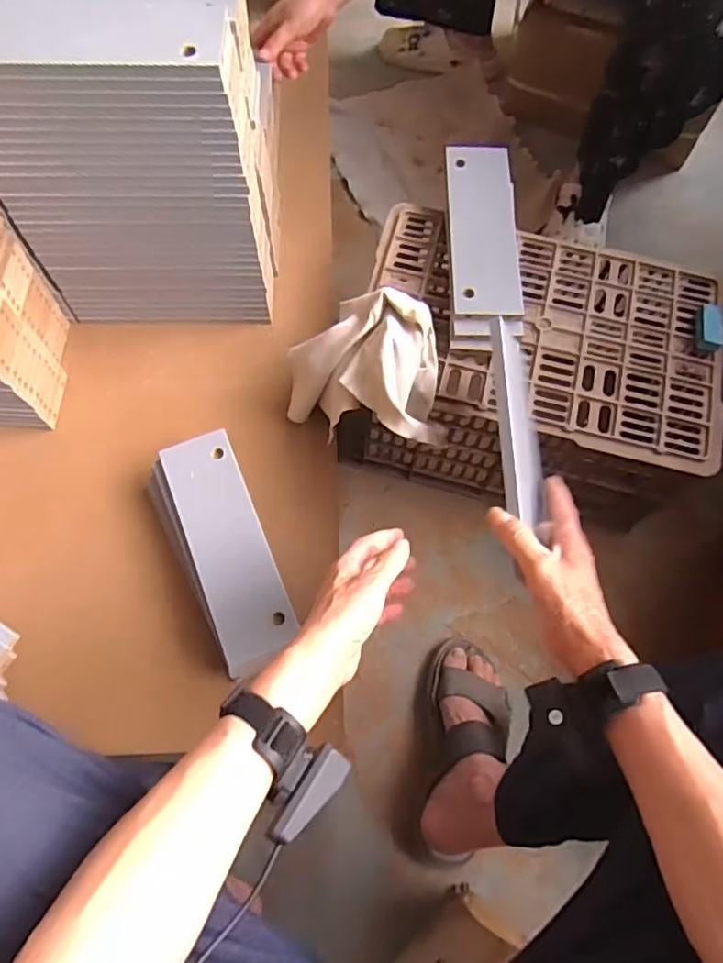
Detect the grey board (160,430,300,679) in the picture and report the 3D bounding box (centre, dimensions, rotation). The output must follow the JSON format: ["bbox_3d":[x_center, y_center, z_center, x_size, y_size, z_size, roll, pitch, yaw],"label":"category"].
[{"bbox_3d":[-0.149,0.070,0.676,0.081,0.009,0.274,-21,70,-9],"label":"grey board"}]

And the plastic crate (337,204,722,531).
[{"bbox_3d":[0.218,-0.149,0.845,0.443,0.232,0.296,12,68,4],"label":"plastic crate"}]

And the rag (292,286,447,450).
[{"bbox_3d":[-0.001,-0.118,0.726,0.181,0.135,0.187,0,68,-1],"label":"rag"}]

